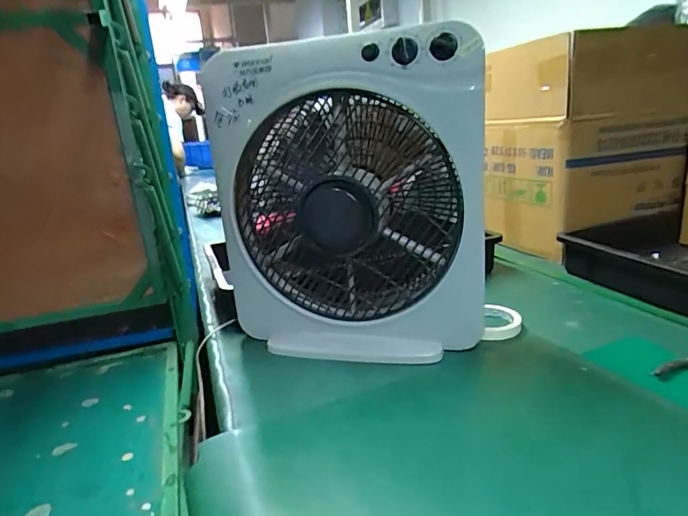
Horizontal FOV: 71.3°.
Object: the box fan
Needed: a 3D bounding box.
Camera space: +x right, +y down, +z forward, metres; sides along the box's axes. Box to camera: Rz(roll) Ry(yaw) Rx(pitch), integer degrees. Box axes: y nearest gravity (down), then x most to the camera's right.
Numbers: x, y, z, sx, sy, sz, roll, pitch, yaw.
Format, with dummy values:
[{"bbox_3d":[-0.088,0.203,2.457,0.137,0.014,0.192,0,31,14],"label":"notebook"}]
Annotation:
[{"bbox_3d":[0.012,-0.072,0.689,0.367,0.414,0.144,1,17,16],"label":"box fan"}]

